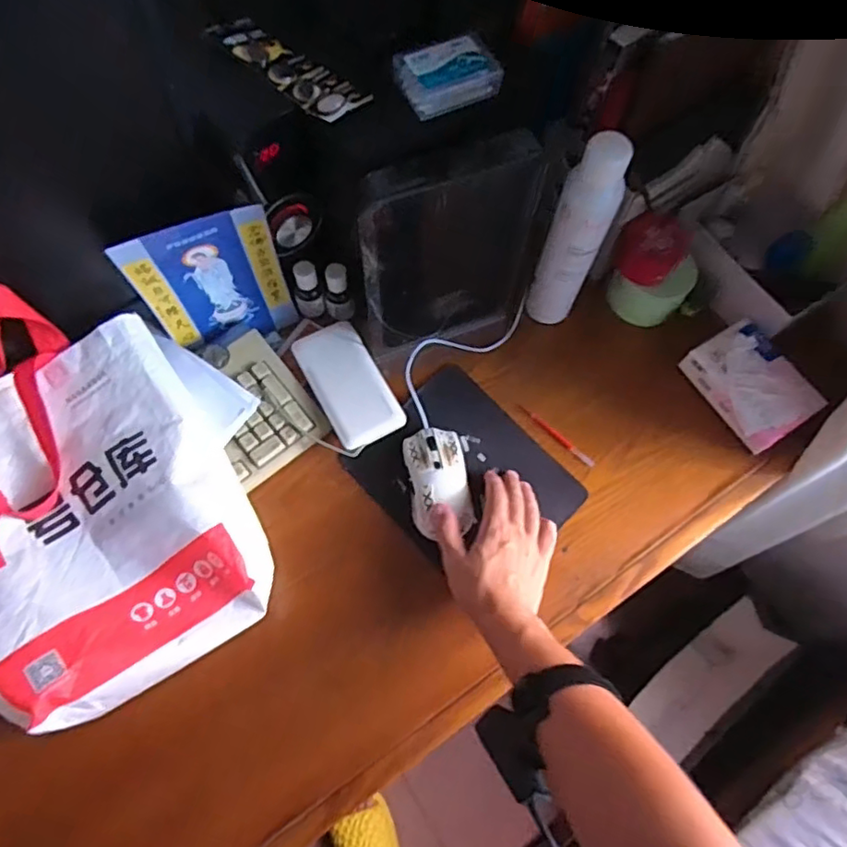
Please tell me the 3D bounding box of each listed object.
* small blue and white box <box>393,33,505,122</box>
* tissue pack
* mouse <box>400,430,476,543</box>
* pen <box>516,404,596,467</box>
[{"bbox_3d":[0.022,-0.310,0.528,0.084,0.029,0.054,-26,71,-11],"label":"small blue and white box"},{"bbox_3d":[0.372,-0.045,0.679,0.097,0.049,0.134,-31,72,-13],"label":"tissue pack"},{"bbox_3d":[0.017,0.059,0.630,0.065,0.031,0.113,-7,69,-5],"label":"mouse"},{"bbox_3d":[0.152,0.012,0.681,0.107,0.005,0.009,42,73,14],"label":"pen"}]

